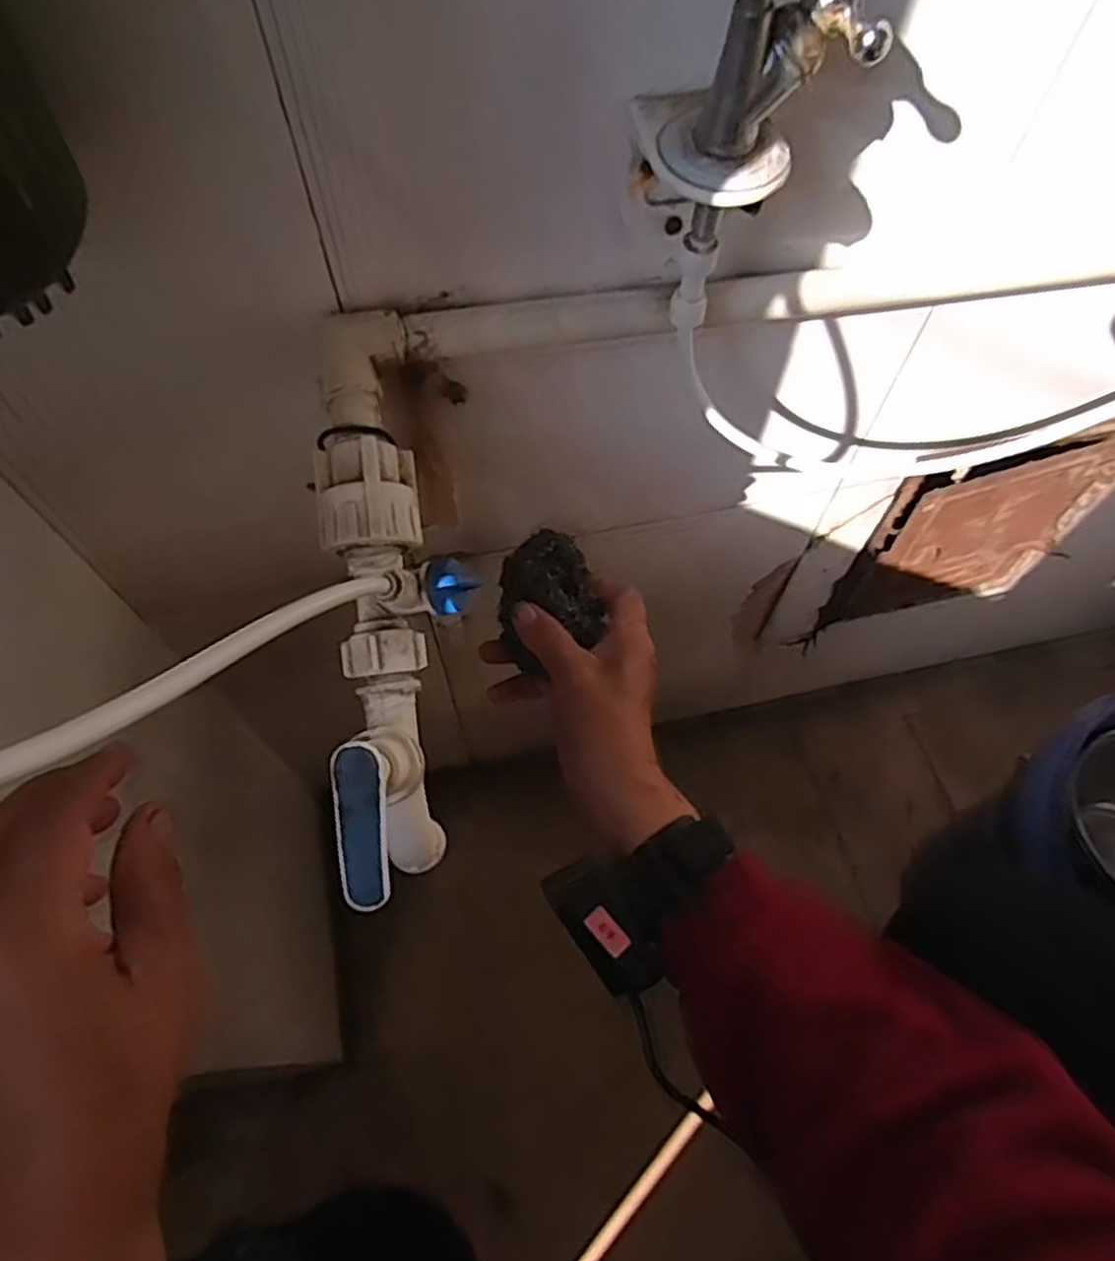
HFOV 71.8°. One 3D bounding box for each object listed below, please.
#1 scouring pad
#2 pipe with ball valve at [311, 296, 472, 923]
[{"bbox_3d":[-0.005,-0.021,0.463,0.059,0.038,0.073,-8,63,-6],"label":"scouring pad"},{"bbox_3d":[-0.064,-0.017,0.306,0.053,0.066,0.226,-5,78,-4],"label":"pipe with ball valve"}]

